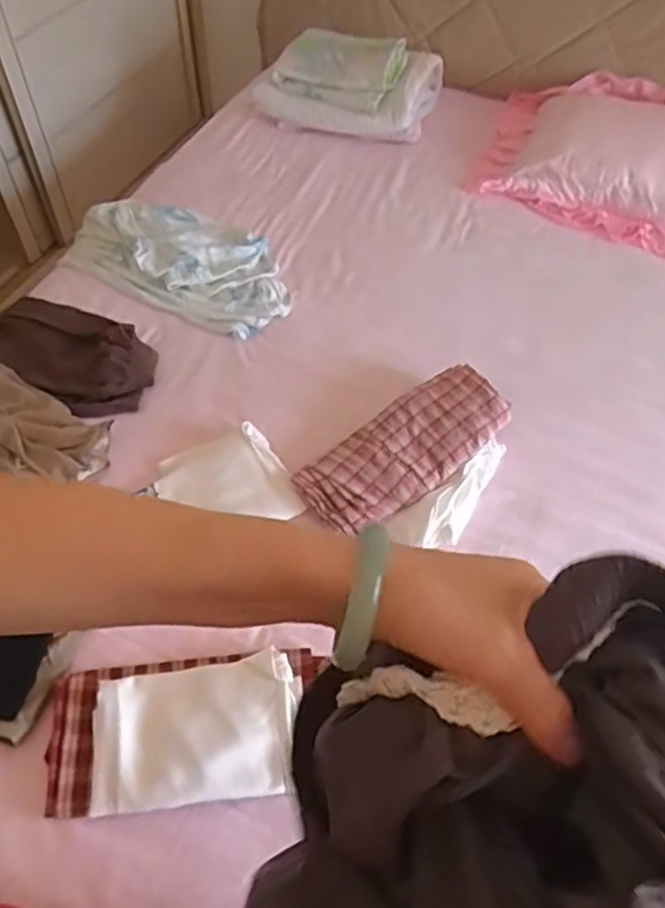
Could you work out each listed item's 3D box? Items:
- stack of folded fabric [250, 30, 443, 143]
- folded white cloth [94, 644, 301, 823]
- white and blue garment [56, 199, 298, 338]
[{"bbox_3d":[0.048,-0.924,1.703,0.472,0.144,0.318,3,55,-1],"label":"stack of folded fabric"},{"bbox_3d":[-0.166,0.340,0.834,0.252,0.036,0.158,-5,55,-6],"label":"folded white cloth"},{"bbox_3d":[-0.302,-0.398,1.370,0.499,0.048,0.270,23,57,13],"label":"white and blue garment"}]

